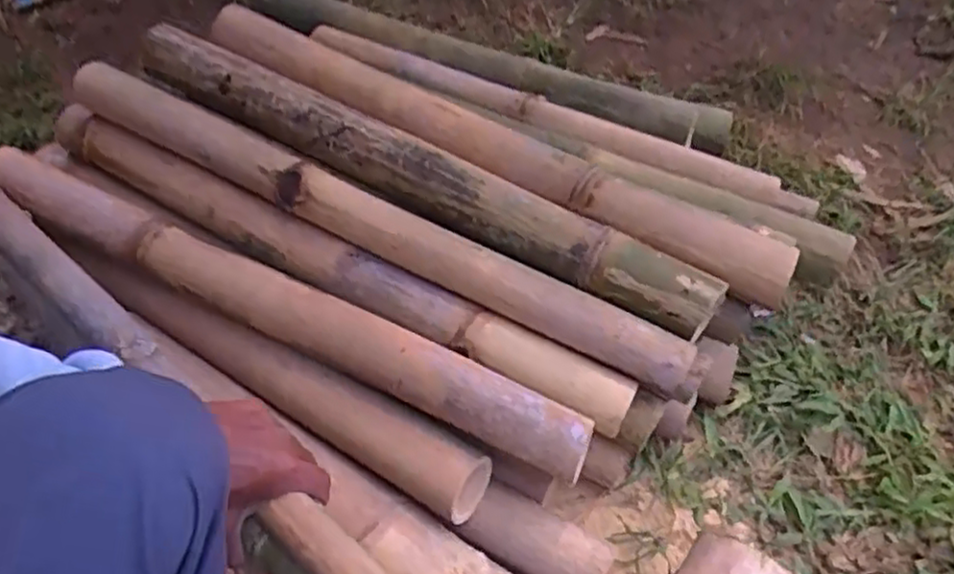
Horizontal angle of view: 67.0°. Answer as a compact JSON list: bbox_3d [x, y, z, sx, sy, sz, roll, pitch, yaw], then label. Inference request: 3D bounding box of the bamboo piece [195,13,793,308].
[{"bbox_3d":[-0.008,-0.159,0.761,0.691,0.059,0.085,29,52,20],"label":"bamboo piece"}]

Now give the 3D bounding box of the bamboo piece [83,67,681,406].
[{"bbox_3d":[-0.122,-0.075,0.734,0.715,0.074,0.067,25,50,17],"label":"bamboo piece"}]

